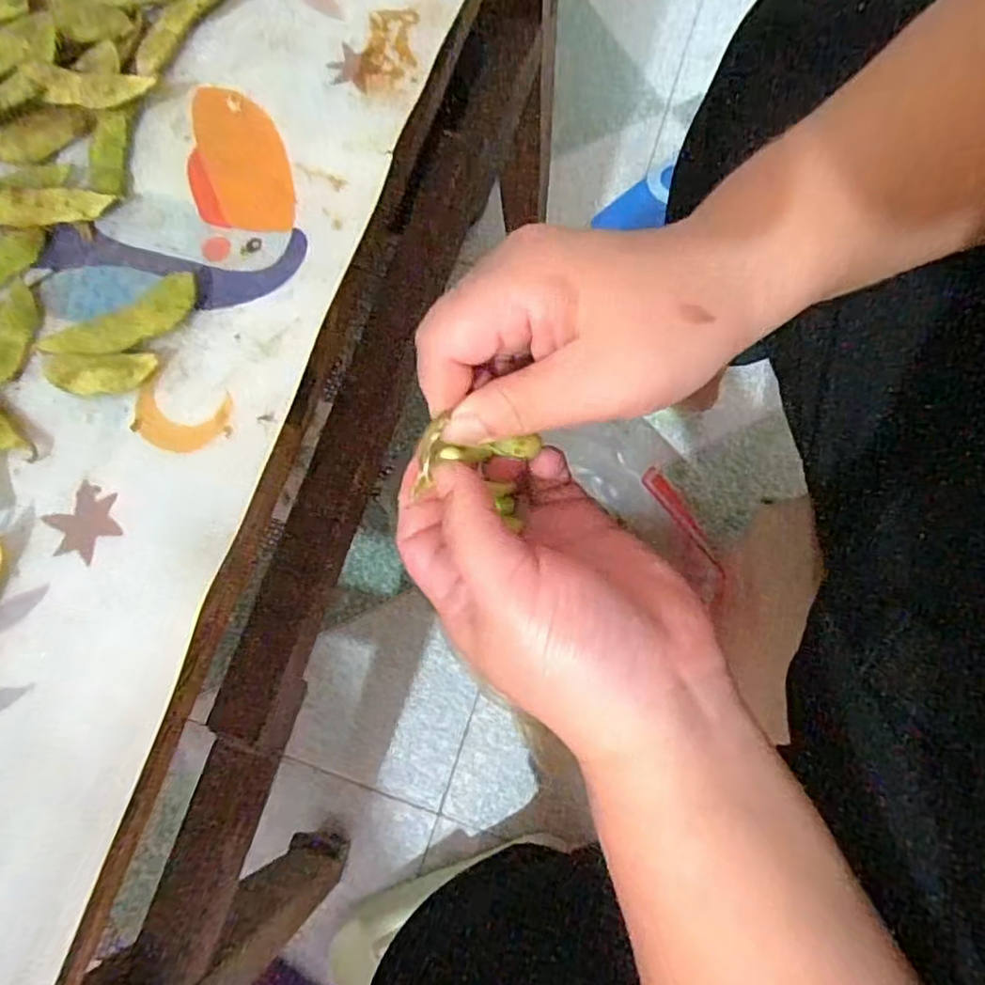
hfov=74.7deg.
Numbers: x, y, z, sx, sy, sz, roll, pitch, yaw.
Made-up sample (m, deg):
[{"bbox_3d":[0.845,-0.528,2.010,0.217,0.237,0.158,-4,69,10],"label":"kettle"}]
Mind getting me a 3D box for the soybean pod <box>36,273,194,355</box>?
[{"bbox_3d":[-0.114,-0.052,0.197,0.050,0.010,0.017,-22,75,-4],"label":"soybean pod"}]

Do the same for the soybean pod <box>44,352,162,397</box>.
[{"bbox_3d":[-0.119,-0.036,0.195,0.034,0.006,0.012,0,75,2],"label":"soybean pod"}]

